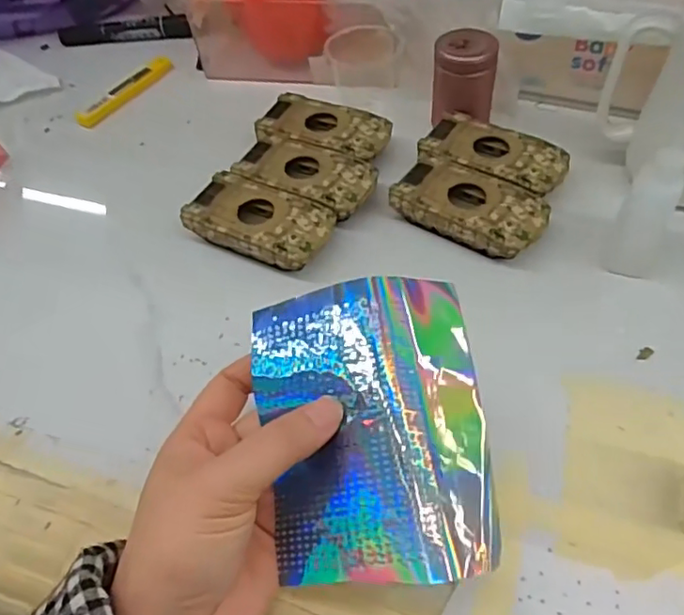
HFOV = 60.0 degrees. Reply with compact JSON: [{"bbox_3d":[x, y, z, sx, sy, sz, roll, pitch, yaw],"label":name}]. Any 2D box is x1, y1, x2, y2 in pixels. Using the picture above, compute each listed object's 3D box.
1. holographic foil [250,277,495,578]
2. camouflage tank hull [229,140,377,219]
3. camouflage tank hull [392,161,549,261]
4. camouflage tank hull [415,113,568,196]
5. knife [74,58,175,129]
[{"bbox_3d":[0.012,0.049,0.252,0.093,0.017,0.123,-12,68,7],"label":"holographic foil"},{"bbox_3d":[-0.024,-0.092,0.415,0.093,0.016,0.051,22,57,21],"label":"camouflage tank hull"},{"bbox_3d":[0.084,-0.065,0.388,0.094,0.020,0.052,26,59,23],"label":"camouflage tank hull"},{"bbox_3d":[0.106,-0.104,0.415,0.097,0.019,0.056,18,56,18],"label":"camouflage tank hull"},{"bbox_3d":[-0.188,-0.191,0.519,0.020,0.007,0.104,26,59,23],"label":"knife"}]

